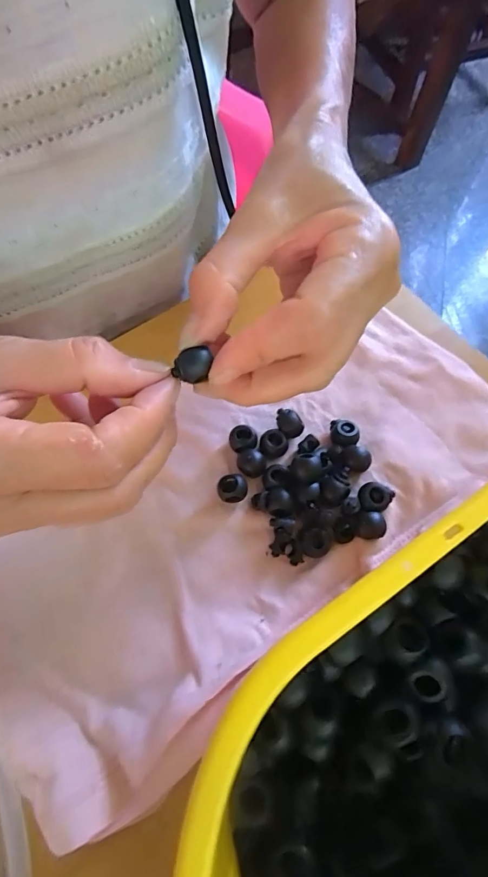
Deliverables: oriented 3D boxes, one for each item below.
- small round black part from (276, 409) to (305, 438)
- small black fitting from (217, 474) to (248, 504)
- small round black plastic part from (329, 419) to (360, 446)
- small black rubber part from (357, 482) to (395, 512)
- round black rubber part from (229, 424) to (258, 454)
[{"bbox_3d":[0.024,-0.008,0.233,0.012,0.013,0.015,-26,69,-11],"label":"small round black part"},{"bbox_3d":[-0.006,0.026,0.217,0.015,0.013,0.013,-8,67,-4],"label":"small black fitting"},{"bbox_3d":[0.055,-0.002,0.232,0.013,0.011,0.017,-11,67,-5],"label":"small round black plastic part"},{"bbox_3d":[0.065,0.031,0.211,0.017,0.011,0.014,16,68,6],"label":"small black rubber part"},{"bbox_3d":[0.000,0.001,0.229,0.014,0.011,0.012,-10,67,-5],"label":"round black rubber part"}]

